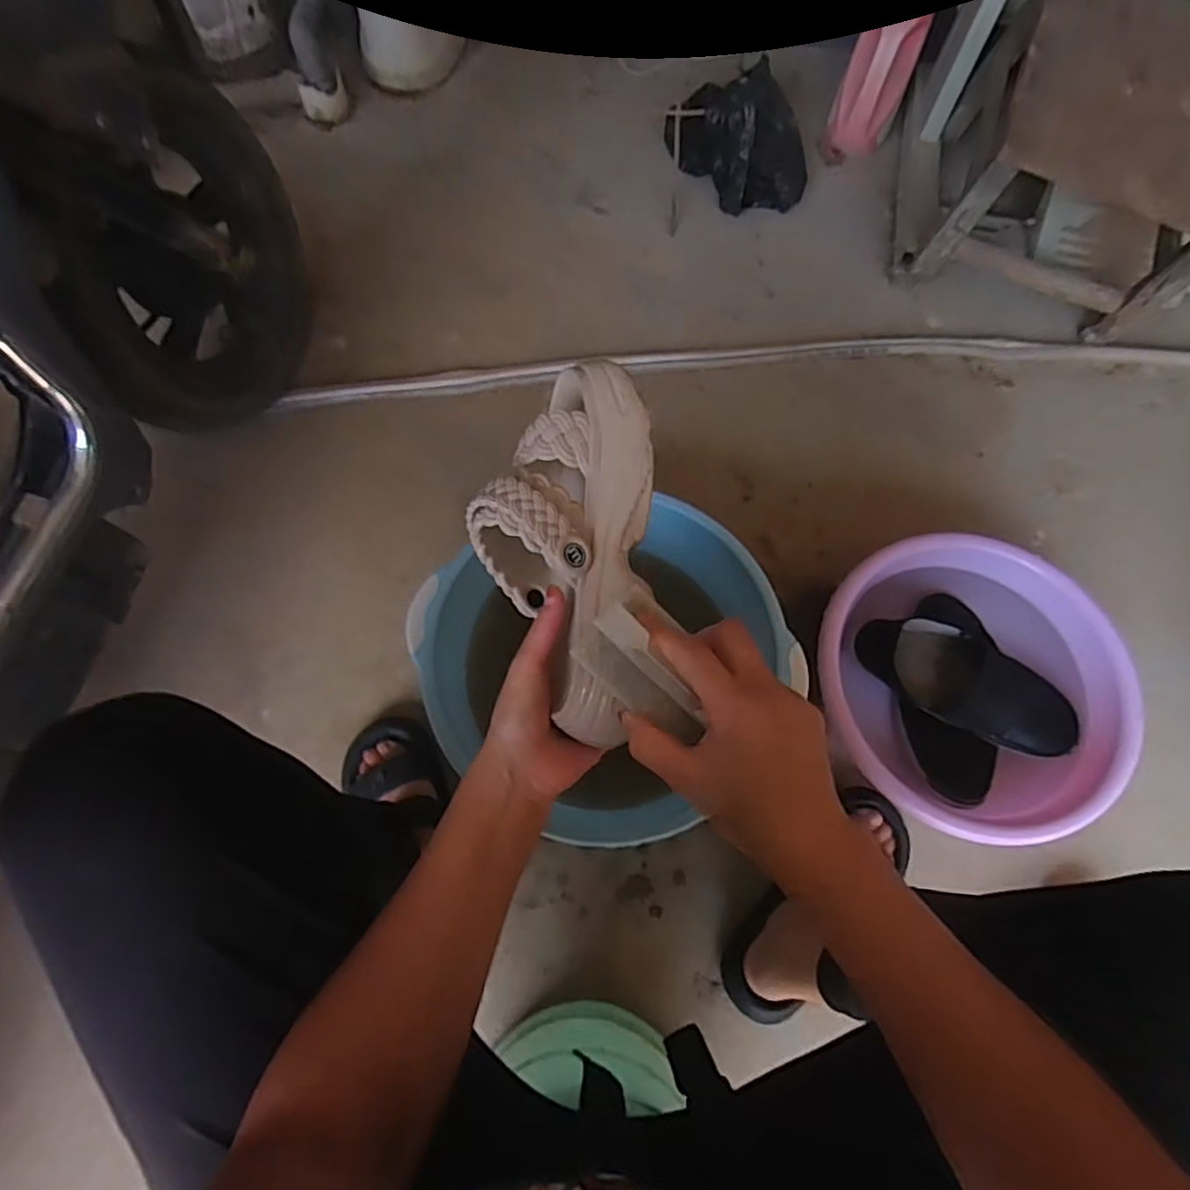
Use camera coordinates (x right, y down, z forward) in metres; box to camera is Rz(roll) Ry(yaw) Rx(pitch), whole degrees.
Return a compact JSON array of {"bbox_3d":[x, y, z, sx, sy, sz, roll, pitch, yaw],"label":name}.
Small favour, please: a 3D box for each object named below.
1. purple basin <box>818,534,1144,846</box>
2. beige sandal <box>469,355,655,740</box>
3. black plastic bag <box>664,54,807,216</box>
[{"bbox_3d":[0.410,0.106,0.778,0.308,0.154,0.318,0,70,-1],"label":"purple basin"},{"bbox_3d":[-0.025,-0.034,0.457,0.120,0.095,0.250,3,83,0],"label":"beige sandal"},{"bbox_3d":[0.244,-0.728,1.086,0.210,0.124,0.166,32,73,10],"label":"black plastic bag"}]

